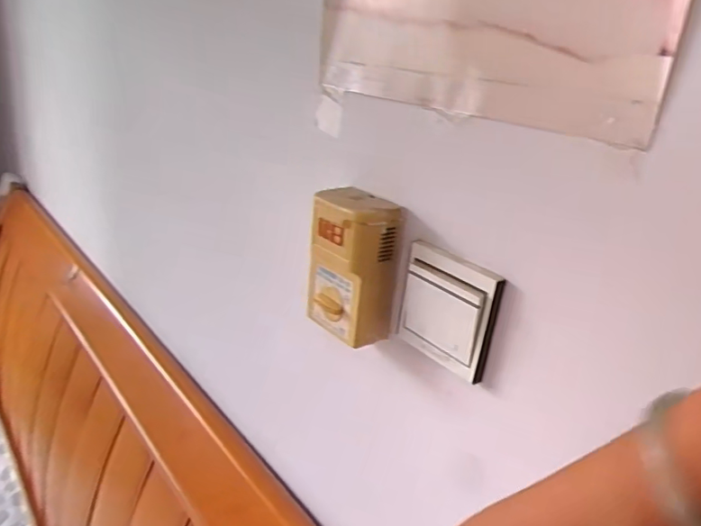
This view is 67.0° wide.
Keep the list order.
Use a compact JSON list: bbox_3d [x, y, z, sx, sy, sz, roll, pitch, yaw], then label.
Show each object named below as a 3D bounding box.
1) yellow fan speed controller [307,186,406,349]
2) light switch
[{"bbox_3d":[0.001,0.005,0.465,0.051,0.123,0.075,-11,28,-39],"label":"yellow fan speed controller"},{"bbox_3d":[0.074,0.038,0.416,0.017,0.087,0.082,-12,28,-40],"label":"light switch"}]

